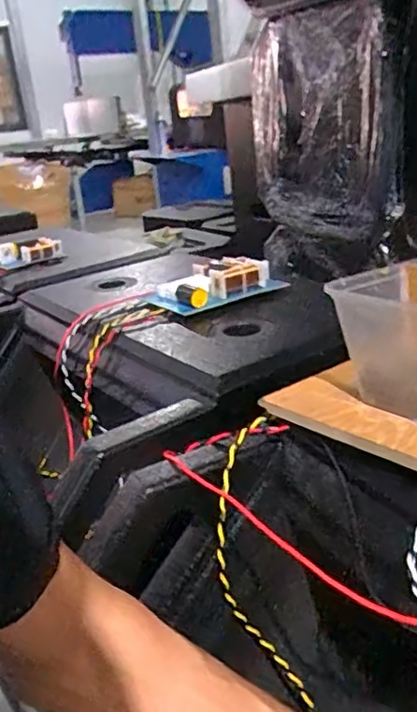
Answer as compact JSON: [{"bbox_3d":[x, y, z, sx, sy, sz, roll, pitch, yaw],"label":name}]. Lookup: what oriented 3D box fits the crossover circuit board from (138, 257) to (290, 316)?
[{"bbox_3d":[0.000,-0.089,0.744,0.148,0.039,0.114,-19,25,-28],"label":"crossover circuit board"}]

